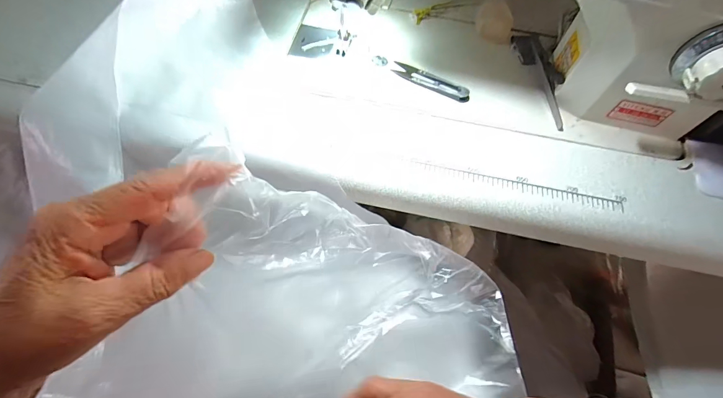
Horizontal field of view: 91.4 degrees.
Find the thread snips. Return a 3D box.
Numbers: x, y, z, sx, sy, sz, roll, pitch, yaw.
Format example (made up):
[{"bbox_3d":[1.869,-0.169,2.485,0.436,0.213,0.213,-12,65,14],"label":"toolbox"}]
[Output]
[{"bbox_3d":[0.082,-0.141,0.418,0.097,0.007,0.026,32,64,13],"label":"thread snips"}]

